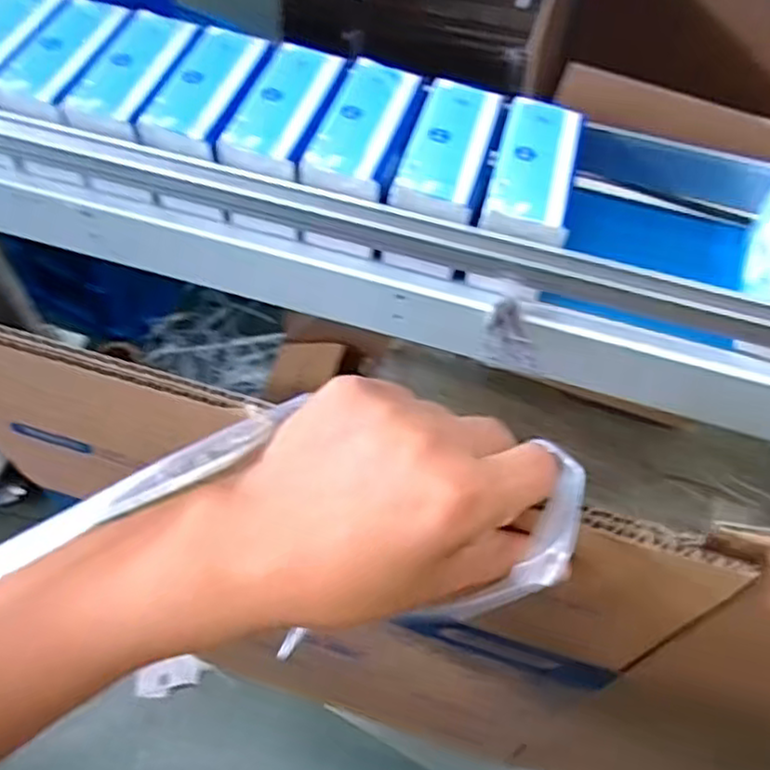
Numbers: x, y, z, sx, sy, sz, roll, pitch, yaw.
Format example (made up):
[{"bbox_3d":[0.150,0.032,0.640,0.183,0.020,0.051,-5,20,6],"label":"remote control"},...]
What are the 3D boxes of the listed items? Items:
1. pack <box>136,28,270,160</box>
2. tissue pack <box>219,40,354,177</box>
[{"bbox_3d":[-0.148,-0.246,0.583,0.060,0.024,0.132,16,59,7],"label":"pack"},{"bbox_3d":[-0.080,-0.228,0.574,0.067,0.024,0.136,18,59,8],"label":"tissue pack"}]

